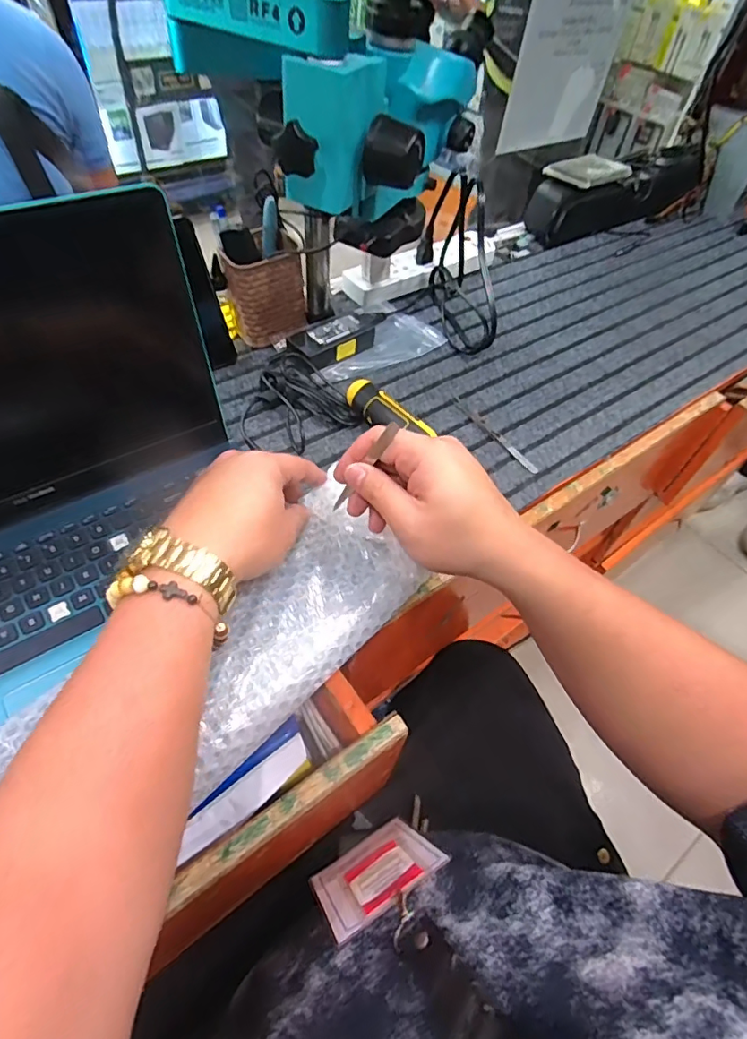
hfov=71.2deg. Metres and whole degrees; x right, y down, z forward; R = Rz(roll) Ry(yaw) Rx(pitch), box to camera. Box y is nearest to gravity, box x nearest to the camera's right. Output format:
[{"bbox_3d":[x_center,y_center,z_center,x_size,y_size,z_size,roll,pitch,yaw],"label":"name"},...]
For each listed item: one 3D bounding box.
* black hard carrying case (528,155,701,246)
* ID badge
[{"bbox_3d":[0.443,-0.581,0.938,0.379,0.086,0.093,-22,58,-21],"label":"black hard carrying case"},{"bbox_3d":[0.000,0.284,0.425,0.094,0.126,0.005,-25,82,-22],"label":"ID badge"}]

